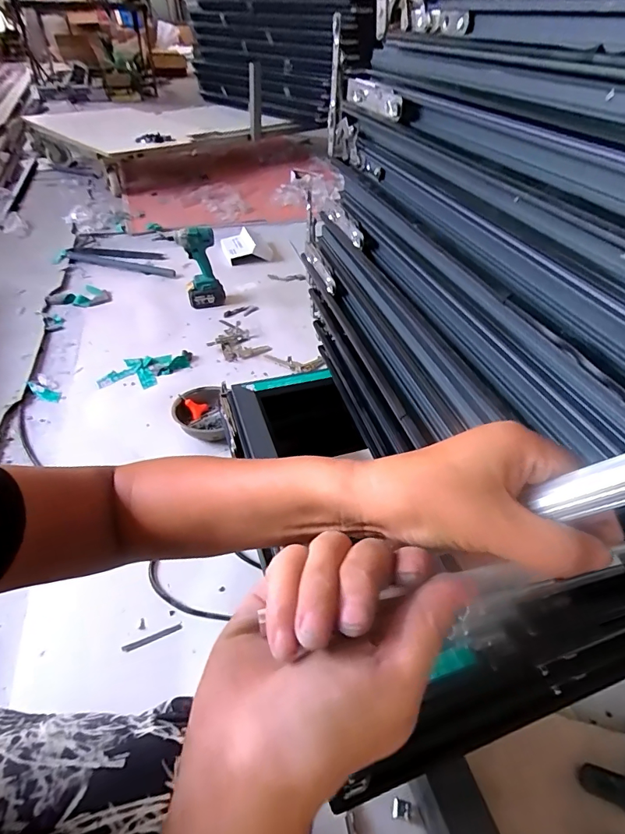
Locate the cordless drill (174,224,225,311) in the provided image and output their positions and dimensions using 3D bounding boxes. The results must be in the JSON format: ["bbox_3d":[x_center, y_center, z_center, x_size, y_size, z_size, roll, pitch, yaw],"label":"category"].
[{"bbox_3d":[-0.374,-0.495,1.453,0.135,0.258,0.079,-7,44,-11],"label":"cordless drill"}]

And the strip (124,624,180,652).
[{"bbox_3d":[-0.267,0.370,0.727,0.095,0.006,0.010,-16,46,-19],"label":"strip"}]

